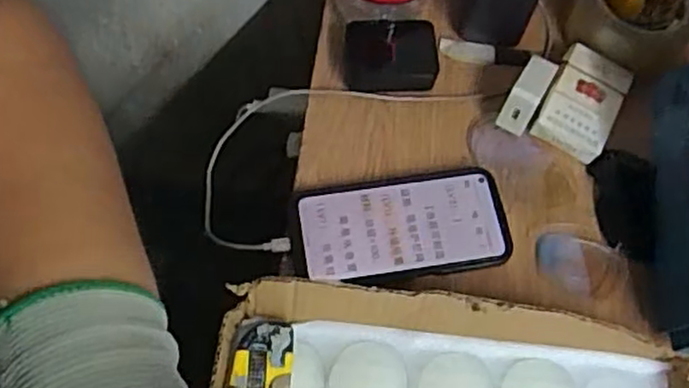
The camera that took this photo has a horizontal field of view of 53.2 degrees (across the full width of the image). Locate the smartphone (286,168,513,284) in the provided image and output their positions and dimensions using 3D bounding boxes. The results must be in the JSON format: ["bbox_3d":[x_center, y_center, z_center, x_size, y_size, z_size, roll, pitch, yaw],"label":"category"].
[{"bbox_3d":[0.044,0.026,0.528,0.160,0.014,0.080,-8,66,-7],"label":"smartphone"}]

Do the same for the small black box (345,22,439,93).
[{"bbox_3d":[0.039,-0.116,0.584,0.075,0.033,0.055,-2,65,-4],"label":"small black box"}]

